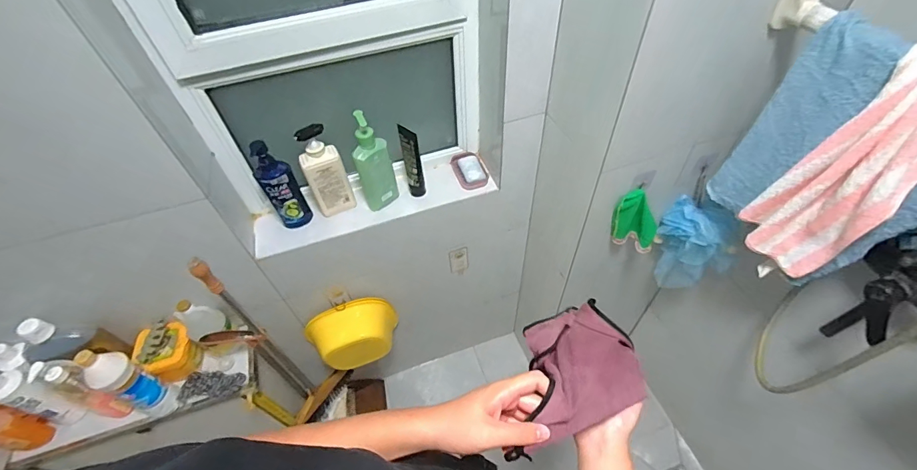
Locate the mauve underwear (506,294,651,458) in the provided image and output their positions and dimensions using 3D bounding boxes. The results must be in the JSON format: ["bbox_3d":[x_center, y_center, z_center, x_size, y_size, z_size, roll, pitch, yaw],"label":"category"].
[{"bbox_3d":[0.167,0.183,0.534,0.153,0.079,0.276,13,17,14],"label":"mauve underwear"}]

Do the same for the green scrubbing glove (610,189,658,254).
[{"bbox_3d":[0.412,-0.028,0.928,0.107,0.161,0.046,22,54,21],"label":"green scrubbing glove"}]

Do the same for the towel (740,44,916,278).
[{"bbox_3d":[0.591,-0.083,0.601,0.067,0.360,0.178,-28,53,-20],"label":"towel"}]

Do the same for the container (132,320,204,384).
[{"bbox_3d":[-0.721,0.297,0.999,0.103,0.136,0.120,15,52,16],"label":"container"}]

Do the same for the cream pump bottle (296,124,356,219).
[{"bbox_3d":[-0.326,-0.154,0.968,0.094,0.234,0.056,-23,52,-16],"label":"cream pump bottle"}]

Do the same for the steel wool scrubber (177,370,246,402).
[{"bbox_3d":[-0.616,0.376,1.001,0.142,0.035,0.061,0,48,-16],"label":"steel wool scrubber"}]

